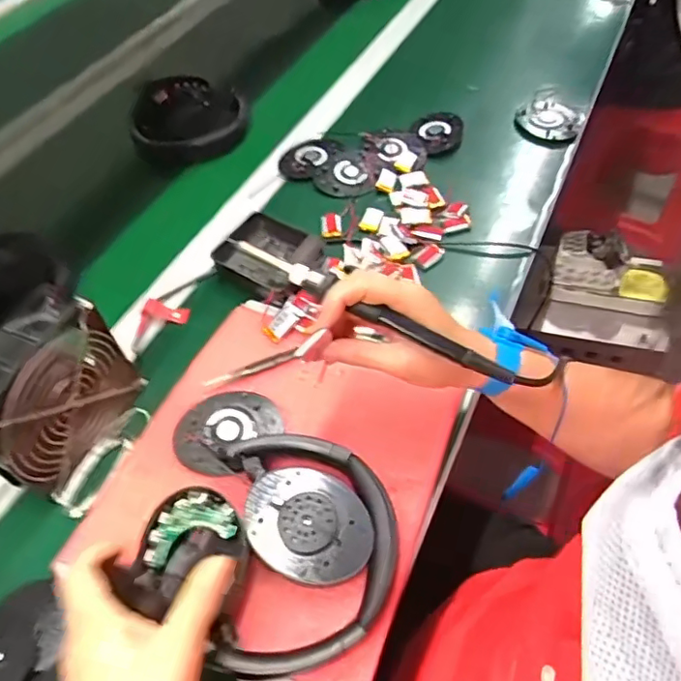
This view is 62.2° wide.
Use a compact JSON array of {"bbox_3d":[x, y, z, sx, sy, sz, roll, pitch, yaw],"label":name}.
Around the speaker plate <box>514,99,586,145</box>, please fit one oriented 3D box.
[{"bbox_3d":[0.268,-0.284,0.731,0.080,0.015,0.080,-2,52,3],"label":"speaker plate"}]

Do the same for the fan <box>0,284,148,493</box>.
[{"bbox_3d":[-0.219,0.043,0.425,0.046,0.110,0.123,14,55,15],"label":"fan"}]

